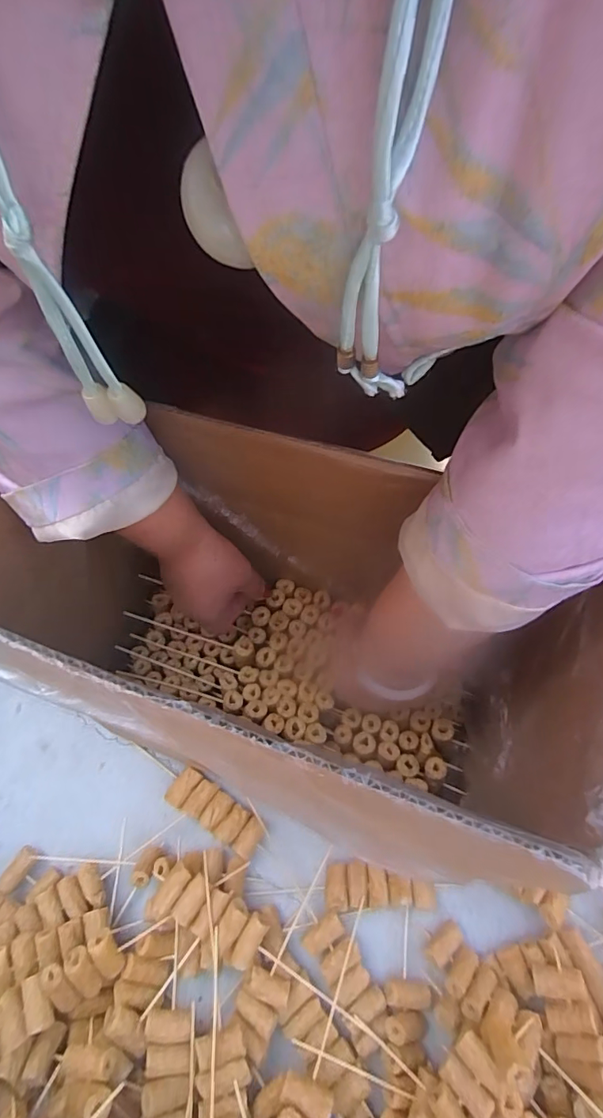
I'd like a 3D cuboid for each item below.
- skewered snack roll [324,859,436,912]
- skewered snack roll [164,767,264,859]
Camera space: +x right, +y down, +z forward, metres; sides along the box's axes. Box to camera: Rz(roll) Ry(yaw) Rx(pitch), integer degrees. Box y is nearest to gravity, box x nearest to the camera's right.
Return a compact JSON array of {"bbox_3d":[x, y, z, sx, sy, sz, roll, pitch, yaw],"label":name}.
[{"bbox_3d":[0.074,0.315,0.473,0.101,0.023,0.037,-2,61,2],"label":"skewered snack roll"},{"bbox_3d":[-0.089,0.262,0.508,0.105,0.024,0.039,27,66,17],"label":"skewered snack roll"}]

